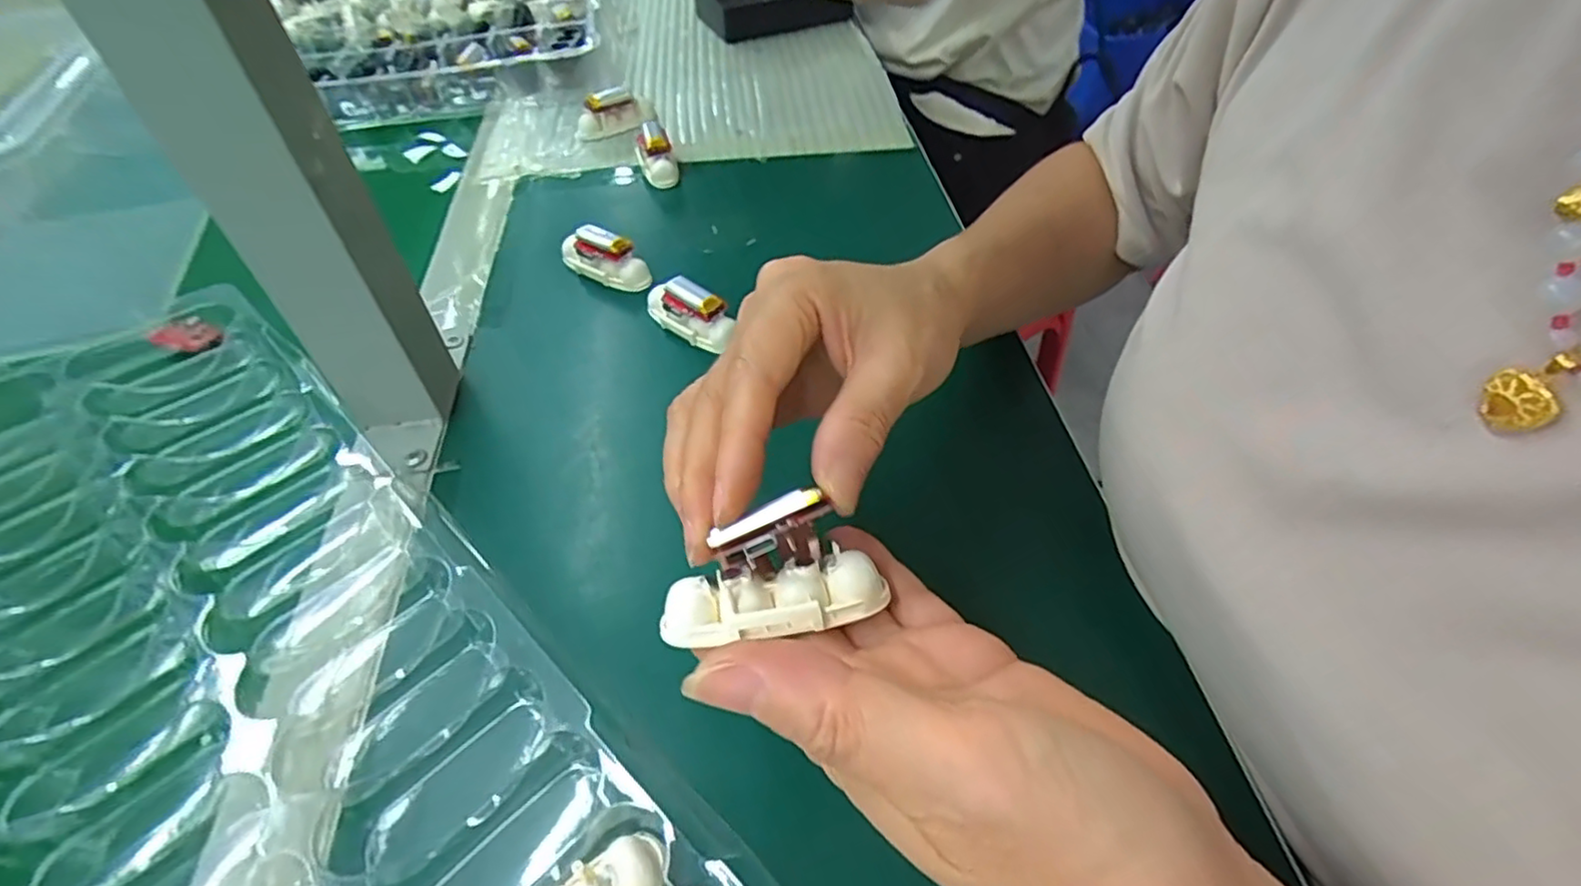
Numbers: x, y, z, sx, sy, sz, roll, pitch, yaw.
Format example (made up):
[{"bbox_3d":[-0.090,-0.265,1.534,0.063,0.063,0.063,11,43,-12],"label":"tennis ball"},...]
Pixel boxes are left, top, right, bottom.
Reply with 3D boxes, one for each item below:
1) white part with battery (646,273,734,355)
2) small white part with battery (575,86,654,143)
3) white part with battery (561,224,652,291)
[{"bbox_3d":[-0.057,-0.070,0.372,0.057,0.032,0.015,28,52,20],"label":"white part with battery"},{"bbox_3d":[-0.133,-0.259,0.529,0.024,0.022,0.068,31,53,22],"label":"small white part with battery"},{"bbox_3d":[-0.112,-0.110,0.408,0.058,0.032,0.014,19,50,13],"label":"white part with battery"}]

